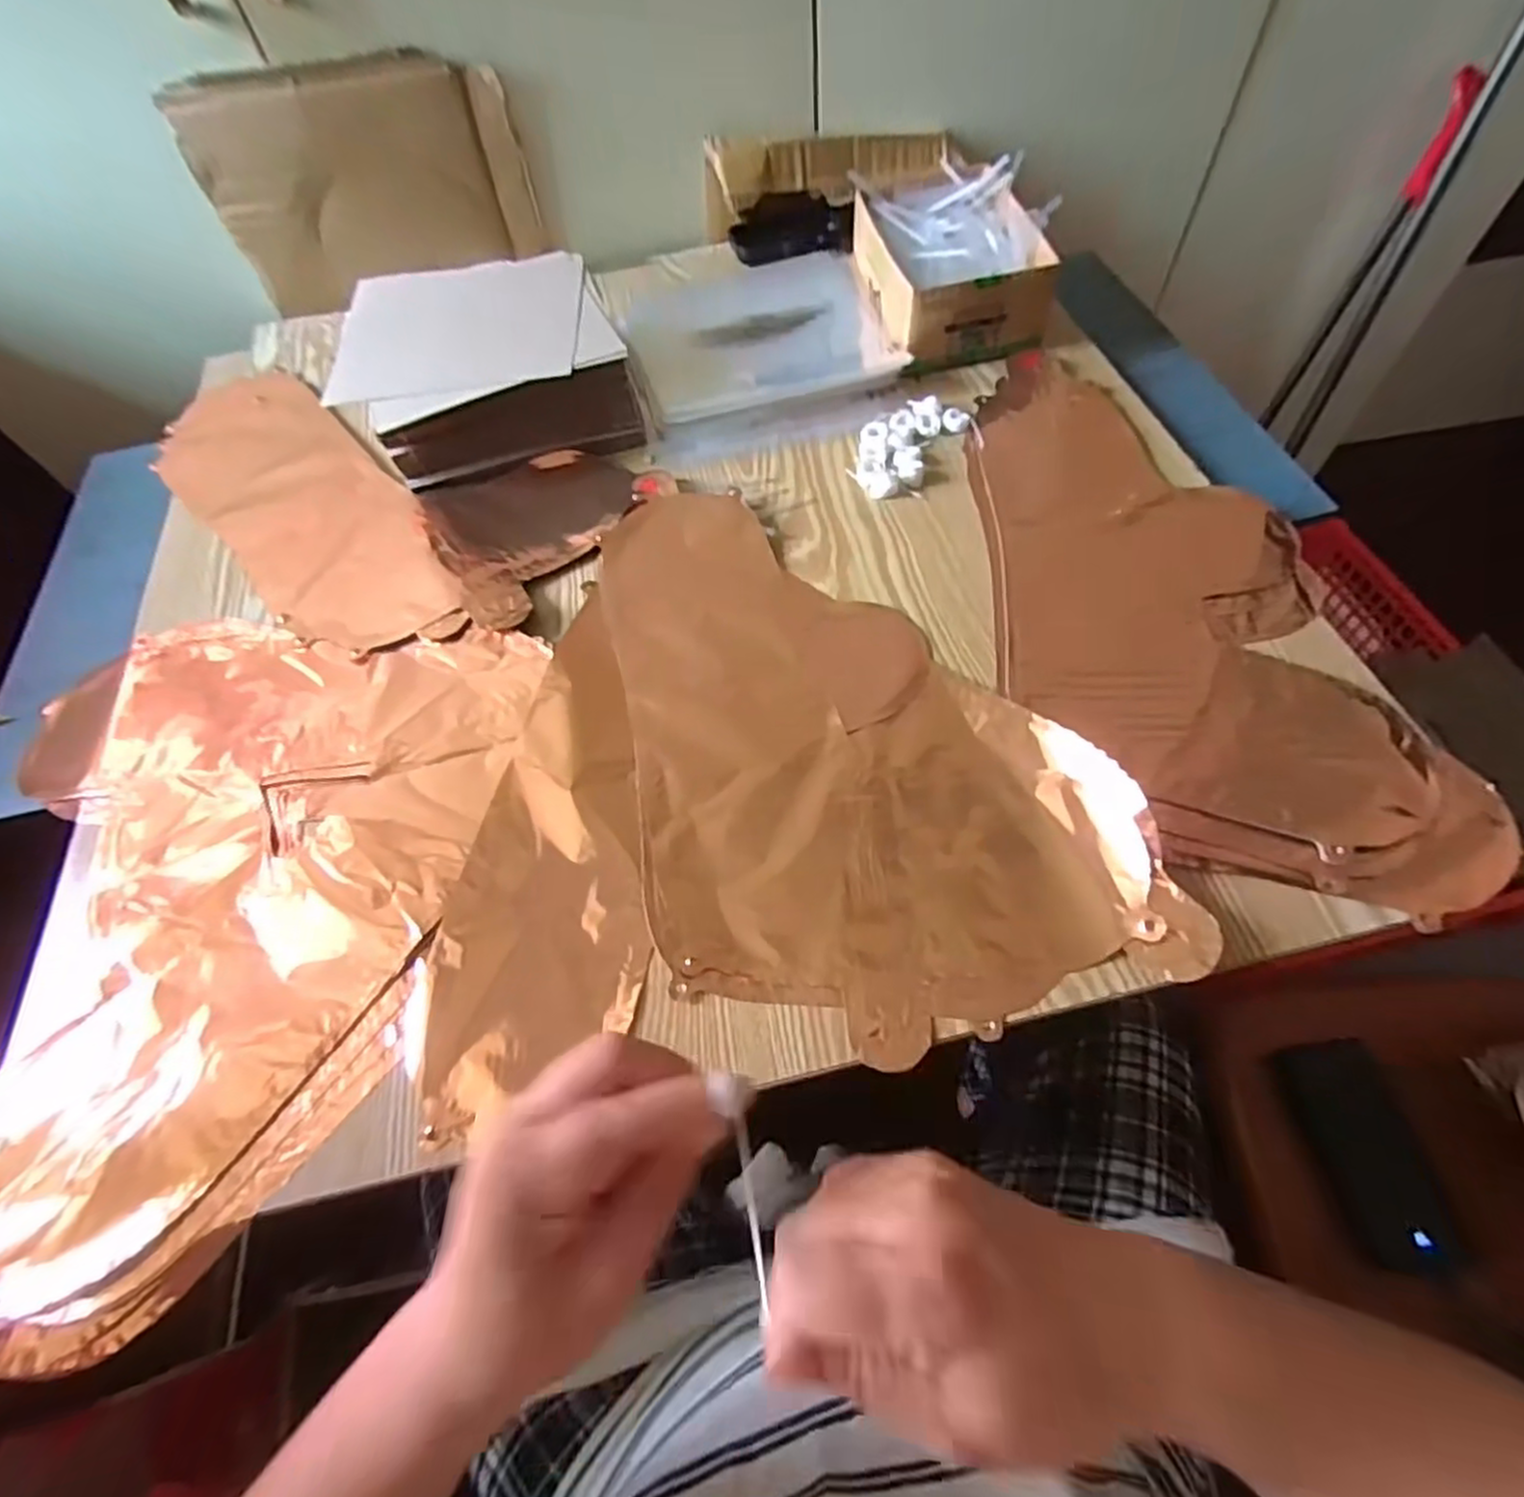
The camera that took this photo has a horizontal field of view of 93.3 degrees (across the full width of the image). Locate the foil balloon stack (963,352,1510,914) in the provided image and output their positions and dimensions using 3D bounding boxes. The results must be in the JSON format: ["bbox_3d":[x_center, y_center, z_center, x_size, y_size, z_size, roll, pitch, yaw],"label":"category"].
[{"bbox_3d":[0.257,-0.110,0.485,0.205,0.020,0.455,-8,59,0],"label":"foil balloon stack"}]

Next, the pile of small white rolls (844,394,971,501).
[{"bbox_3d":[0.112,-0.244,0.576,0.067,0.012,0.118,30,66,21],"label":"pile of small white rolls"}]

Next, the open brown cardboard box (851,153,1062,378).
[{"bbox_3d":[0.163,-0.422,0.627,0.138,0.069,0.195,-8,59,0],"label":"open brown cardboard box"}]

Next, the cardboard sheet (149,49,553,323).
[{"bbox_3d":[-0.357,-0.518,0.660,0.273,0.159,0.016,-14,59,-4],"label":"cardboard sheet"}]

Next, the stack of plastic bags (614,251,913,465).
[{"bbox_3d":[-0.003,-0.373,0.642,0.229,0.021,0.262,-13,59,-3],"label":"stack of plastic bags"}]

